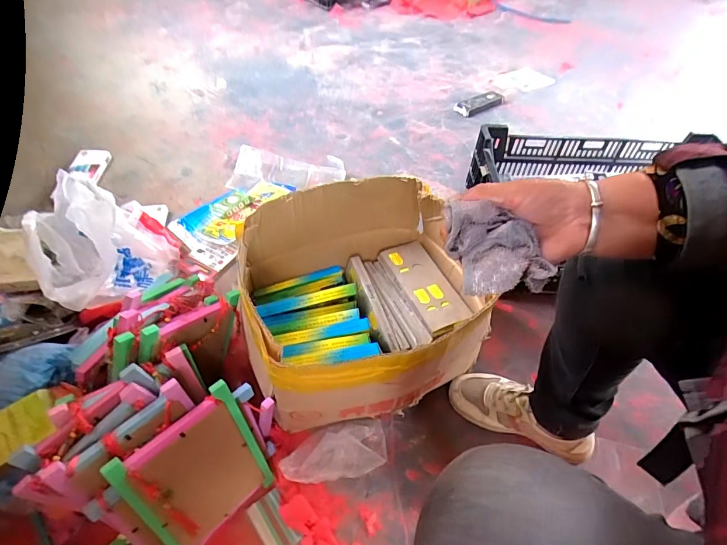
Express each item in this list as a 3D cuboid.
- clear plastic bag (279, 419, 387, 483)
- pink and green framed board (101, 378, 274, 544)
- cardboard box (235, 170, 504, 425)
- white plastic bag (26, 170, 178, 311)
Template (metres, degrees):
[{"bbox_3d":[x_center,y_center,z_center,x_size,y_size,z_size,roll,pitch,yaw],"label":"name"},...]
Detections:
[{"bbox_3d":[-0.041,0.282,0.623,0.159,0.038,0.072,-9,51,-10],"label":"clear plastic bag"},{"bbox_3d":[-0.212,0.266,0.521,0.015,0.206,0.152,17,42,39],"label":"pink and green framed board"},{"bbox_3d":[-0.004,0.033,0.661,0.346,0.216,0.341,-11,51,-11],"label":"cardboard box"},{"bbox_3d":[-0.468,-0.049,0.742,0.163,0.283,0.222,-14,52,-14],"label":"white plastic bag"}]

